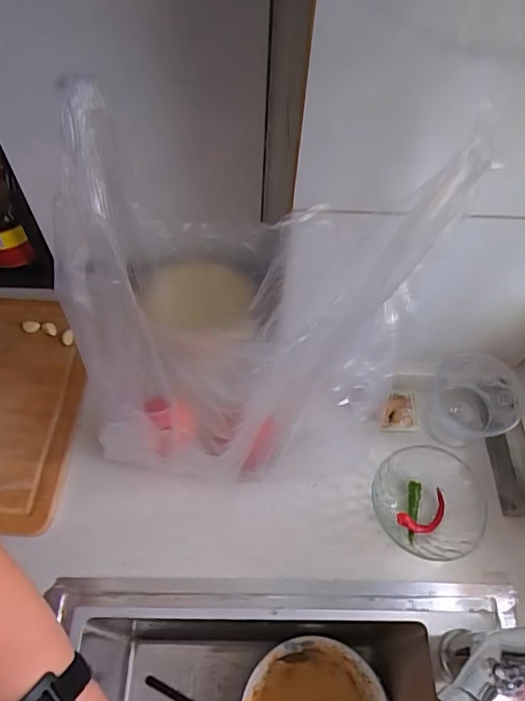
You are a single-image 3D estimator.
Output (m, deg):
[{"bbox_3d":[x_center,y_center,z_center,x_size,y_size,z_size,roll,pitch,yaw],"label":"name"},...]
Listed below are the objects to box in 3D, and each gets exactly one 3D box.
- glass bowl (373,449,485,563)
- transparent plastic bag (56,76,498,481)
[{"bbox_3d":[0.181,0.168,0.571,0.114,0.048,0.116,0,59,-1],"label":"glass bowl"},{"bbox_3d":[-0.018,-0.002,0.446,0.261,0.400,0.121,-9,59,-7],"label":"transparent plastic bag"}]

